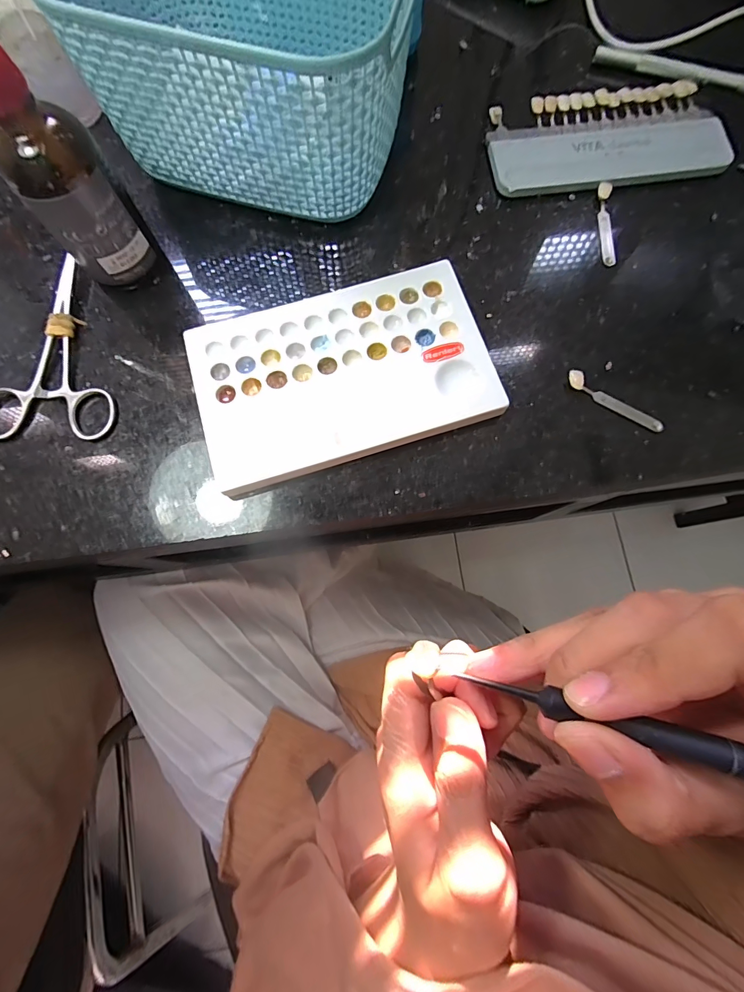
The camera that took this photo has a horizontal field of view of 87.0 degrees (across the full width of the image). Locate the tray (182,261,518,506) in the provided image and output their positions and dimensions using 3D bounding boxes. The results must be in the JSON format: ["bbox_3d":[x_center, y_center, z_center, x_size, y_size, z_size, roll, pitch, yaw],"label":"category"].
[{"bbox_3d":[-0.016,-0.066,0.213,0.150,0.013,0.097,-18,76,-3],"label":"tray"}]

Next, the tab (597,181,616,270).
[{"bbox_3d":[0.145,-0.168,0.242,0.008,0.005,0.059,4,76,2],"label":"tab"}]

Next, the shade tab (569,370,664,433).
[{"bbox_3d":[0.131,-0.051,0.212,0.055,0.006,0.009,33,79,9],"label":"shade tab"}]

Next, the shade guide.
[{"bbox_3d":[0.152,-0.235,0.255,0.154,0.008,0.075,-9,76,-1],"label":"shade guide"}]

